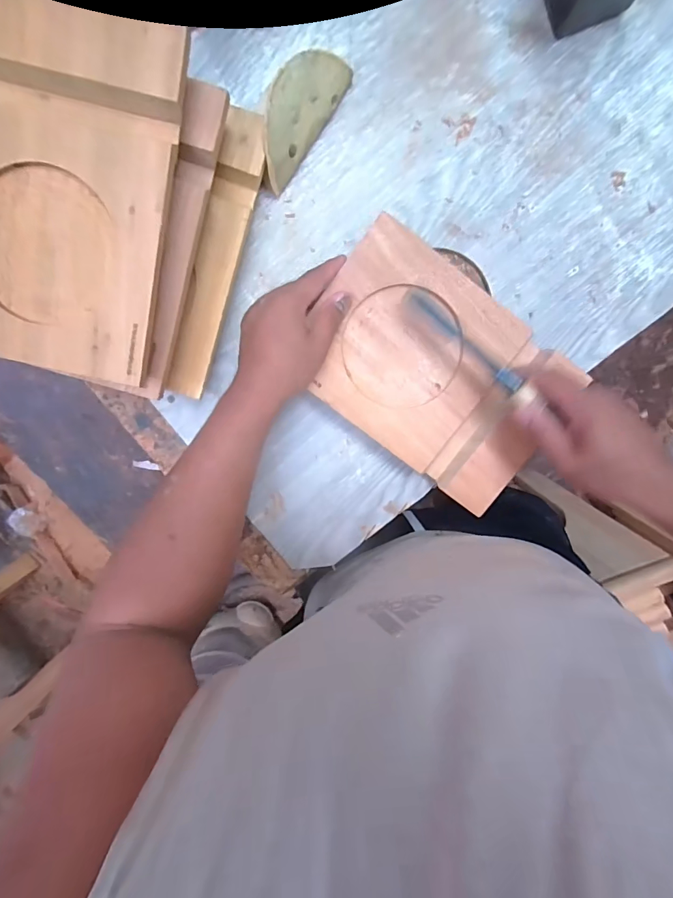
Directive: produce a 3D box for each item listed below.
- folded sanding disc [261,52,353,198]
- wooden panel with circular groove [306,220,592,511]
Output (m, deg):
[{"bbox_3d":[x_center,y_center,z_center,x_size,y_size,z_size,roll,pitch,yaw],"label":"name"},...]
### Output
[{"bbox_3d":[-0.032,-0.297,0.371,0.008,0.059,0.117,39,98,35],"label":"folded sanding disc"},{"bbox_3d":[0.092,-0.075,0.408,0.245,0.021,0.165,37,97,-5],"label":"wooden panel with circular groove"}]

